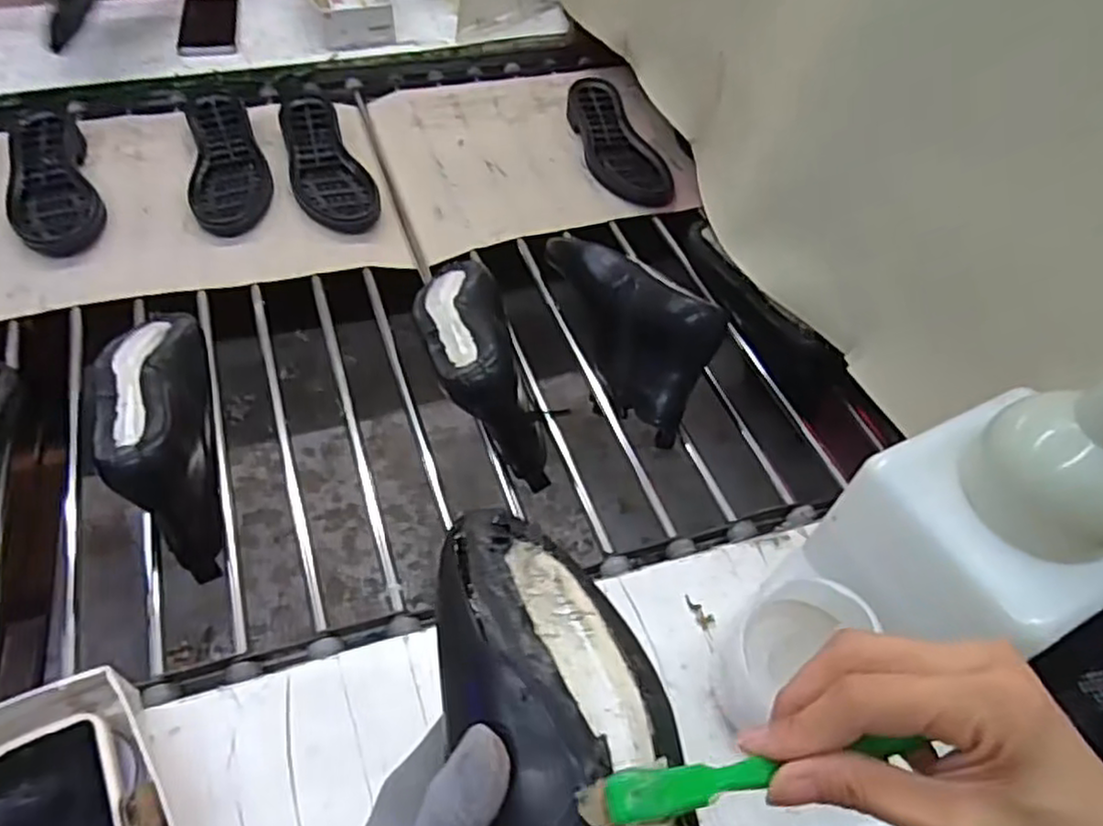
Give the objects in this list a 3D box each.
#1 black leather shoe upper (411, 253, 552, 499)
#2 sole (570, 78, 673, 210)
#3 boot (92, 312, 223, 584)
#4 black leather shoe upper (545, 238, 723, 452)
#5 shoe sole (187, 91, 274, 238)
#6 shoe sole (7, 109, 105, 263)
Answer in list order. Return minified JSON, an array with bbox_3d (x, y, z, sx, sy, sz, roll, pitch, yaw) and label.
[{"bbox_3d":[-0.071,-0.060,0.664,0.087,0.100,0.251,-14,55,-14],"label":"black leather shoe upper"},{"bbox_3d":[0.082,-0.362,0.941,0.093,0.033,0.250,-16,55,-15],"label":"sole"},{"bbox_3d":[-0.333,0.008,0.620,0.078,0.114,0.245,-19,56,-17],"label":"boot"},{"bbox_3d":[0.080,-0.114,0.705,0.090,0.089,0.278,-14,55,-14],"label":"black leather shoe upper"},{"bbox_3d":[-0.394,-0.310,0.868,0.088,0.034,0.249,-13,55,-13],"label":"shoe sole"},{"bbox_3d":[-0.586,-0.275,0.836,0.091,0.032,0.259,-22,57,-20],"label":"shoe sole"}]

